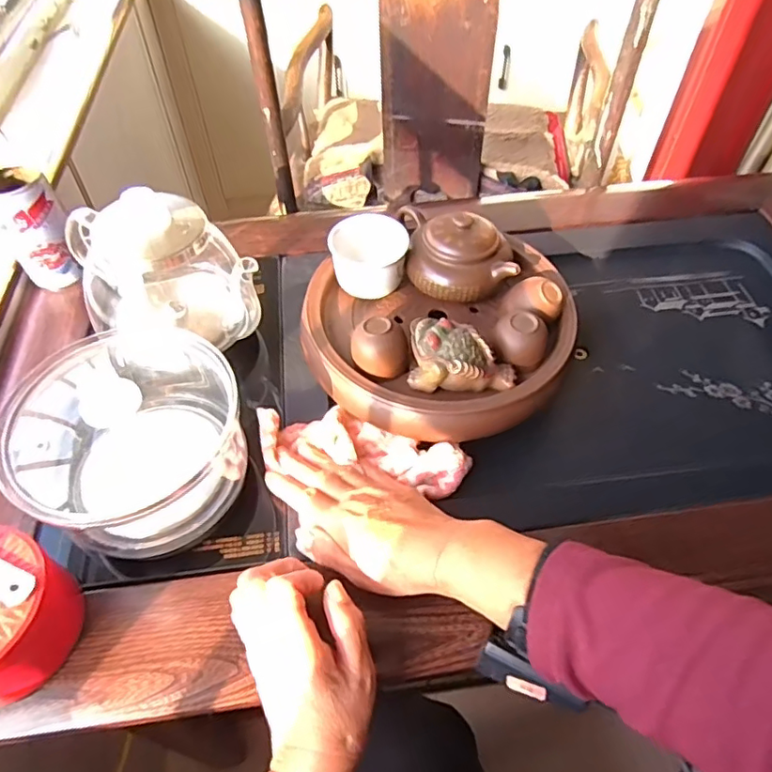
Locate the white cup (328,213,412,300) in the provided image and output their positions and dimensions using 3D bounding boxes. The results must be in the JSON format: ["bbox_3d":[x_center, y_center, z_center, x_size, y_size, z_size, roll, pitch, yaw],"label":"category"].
[{"bbox_3d":[-0.015,-0.118,0.534,0.071,0.059,0.067,0,52,0],"label":"white cup"}]

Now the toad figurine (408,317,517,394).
[{"bbox_3d":[0.063,-0.022,0.466,0.090,0.043,0.053,11,53,9],"label":"toad figurine"}]

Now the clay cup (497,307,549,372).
[{"bbox_3d":[0.116,-0.040,0.477,0.036,0.032,0.037,0,52,0],"label":"clay cup"}]

